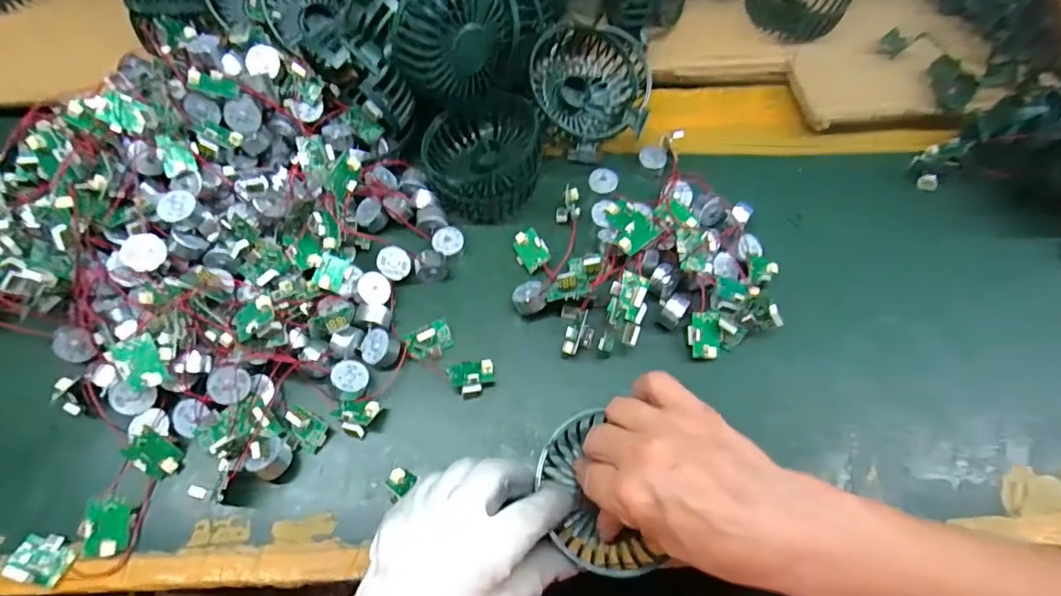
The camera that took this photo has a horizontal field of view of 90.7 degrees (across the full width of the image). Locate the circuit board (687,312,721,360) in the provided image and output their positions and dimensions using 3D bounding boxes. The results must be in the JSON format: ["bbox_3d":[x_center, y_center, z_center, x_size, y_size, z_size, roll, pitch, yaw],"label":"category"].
[{"bbox_3d":[0.119,0.026,0.357,0.020,0.006,0.031,9,80,3],"label":"circuit board"}]

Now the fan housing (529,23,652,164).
[{"bbox_3d":[0.047,-0.167,0.421,0.111,0.048,0.103,-10,91,-16],"label":"fan housing"}]

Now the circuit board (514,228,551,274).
[{"bbox_3d":[0.000,-0.035,0.391,0.024,0.005,0.031,-39,68,18],"label":"circuit board"}]

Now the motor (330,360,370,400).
[{"bbox_3d":[-0.118,0.054,0.342,0.024,0.013,0.024,-16,63,-39],"label":"motor"}]

